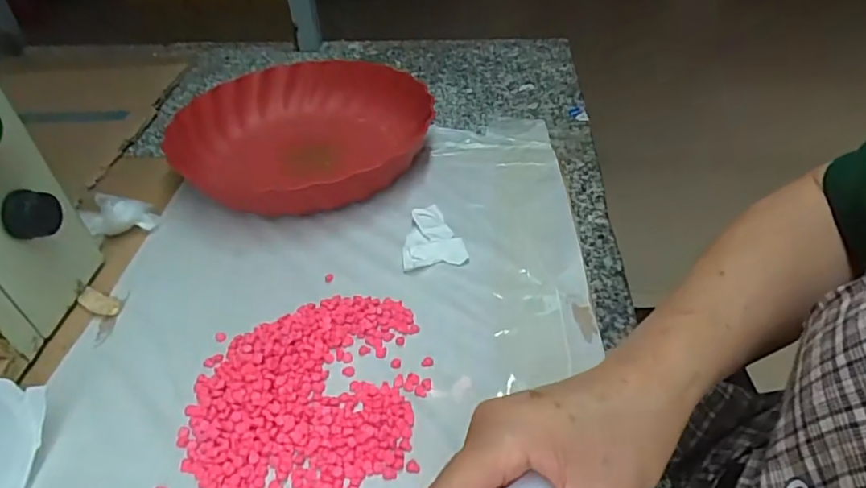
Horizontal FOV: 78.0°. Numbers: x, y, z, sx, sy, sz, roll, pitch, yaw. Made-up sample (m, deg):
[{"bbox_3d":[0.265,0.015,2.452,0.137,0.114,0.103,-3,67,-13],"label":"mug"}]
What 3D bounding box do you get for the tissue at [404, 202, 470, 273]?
[{"bbox_3d":[-0.002,-0.007,0.427,0.047,0.008,0.068,-8,42,-5],"label":"tissue"}]

